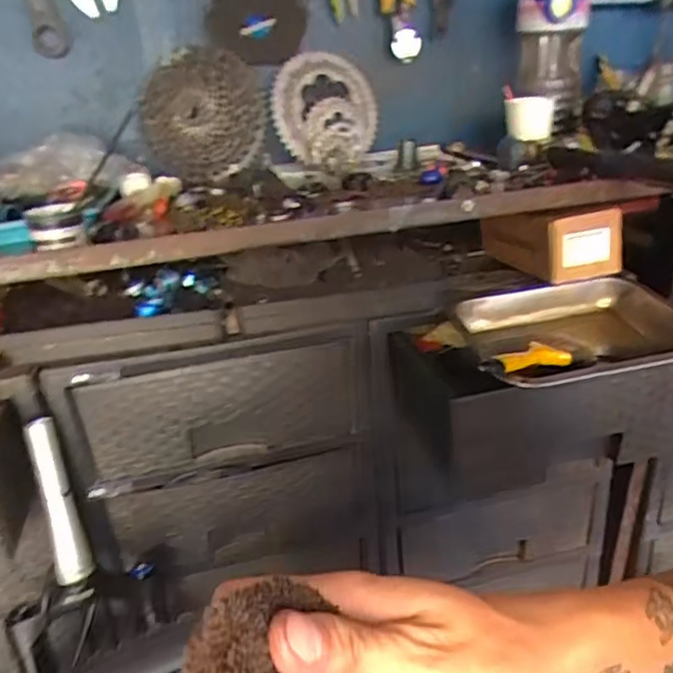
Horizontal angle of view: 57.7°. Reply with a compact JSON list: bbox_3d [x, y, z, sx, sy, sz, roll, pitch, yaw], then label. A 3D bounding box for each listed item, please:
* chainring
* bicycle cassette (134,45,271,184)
[{"bbox_3d":[-0.013,-0.338,0.906,0.173,0.160,0.044,-30,34,-19],"label":"chainring"},{"bbox_3d":[-0.192,-0.311,0.860,0.172,0.164,0.066,4,25,18],"label":"bicycle cassette"}]

